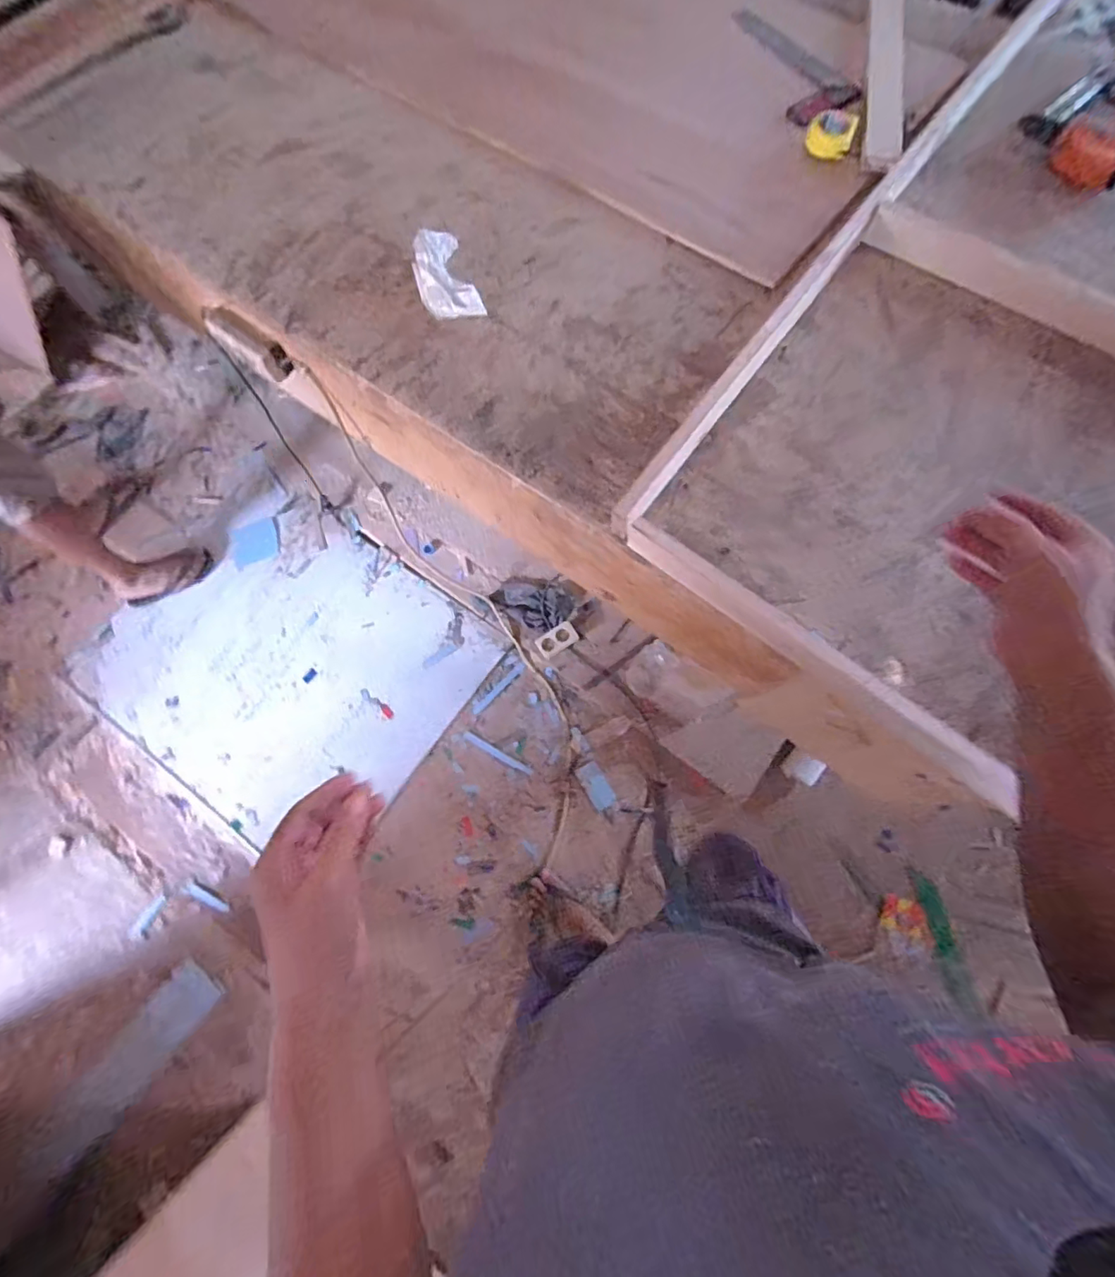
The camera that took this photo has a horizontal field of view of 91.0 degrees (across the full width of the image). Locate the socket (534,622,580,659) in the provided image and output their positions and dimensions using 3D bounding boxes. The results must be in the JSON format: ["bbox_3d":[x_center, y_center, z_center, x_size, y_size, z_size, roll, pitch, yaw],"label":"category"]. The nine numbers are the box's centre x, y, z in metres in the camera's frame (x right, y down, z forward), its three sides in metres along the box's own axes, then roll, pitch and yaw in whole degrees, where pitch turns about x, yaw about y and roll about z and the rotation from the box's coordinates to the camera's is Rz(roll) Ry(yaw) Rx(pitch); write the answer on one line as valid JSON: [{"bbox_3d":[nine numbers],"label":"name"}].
[{"bbox_3d":[-0.001,0.004,1.459,0.105,0.026,0.063,-31,75,-8],"label":"socket"}]

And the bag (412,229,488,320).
[{"bbox_3d":[-0.165,-0.528,0.796,0.079,0.050,0.142,-20,74,-5],"label":"bag"}]

